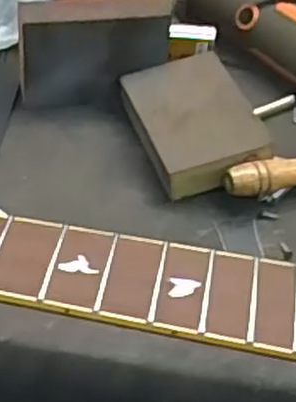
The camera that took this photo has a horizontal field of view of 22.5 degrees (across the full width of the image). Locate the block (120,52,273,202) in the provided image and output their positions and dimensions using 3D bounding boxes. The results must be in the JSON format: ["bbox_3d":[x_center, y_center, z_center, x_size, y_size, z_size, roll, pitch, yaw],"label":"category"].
[{"bbox_3d":[0.027,-0.053,0.488,0.073,0.027,0.102,-12,48,-17],"label":"block"}]

